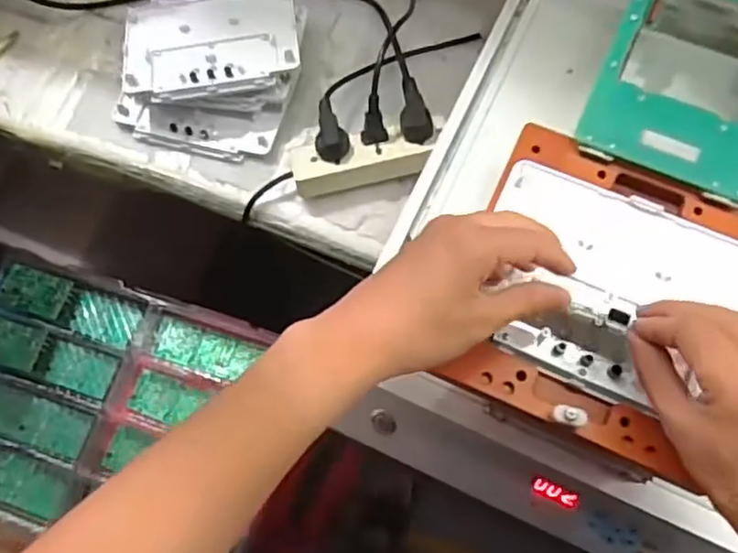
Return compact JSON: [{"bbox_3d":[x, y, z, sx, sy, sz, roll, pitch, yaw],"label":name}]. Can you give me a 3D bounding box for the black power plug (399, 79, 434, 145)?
[{"bbox_3d":[0.047,-0.174,0.684,0.031,0.017,0.071,-9,87,-3],"label":"black power plug"}]

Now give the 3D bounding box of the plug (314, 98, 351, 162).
[{"bbox_3d":[-0.037,-0.152,0.683,0.033,0.024,0.065,4,71,1],"label":"plug"}]

